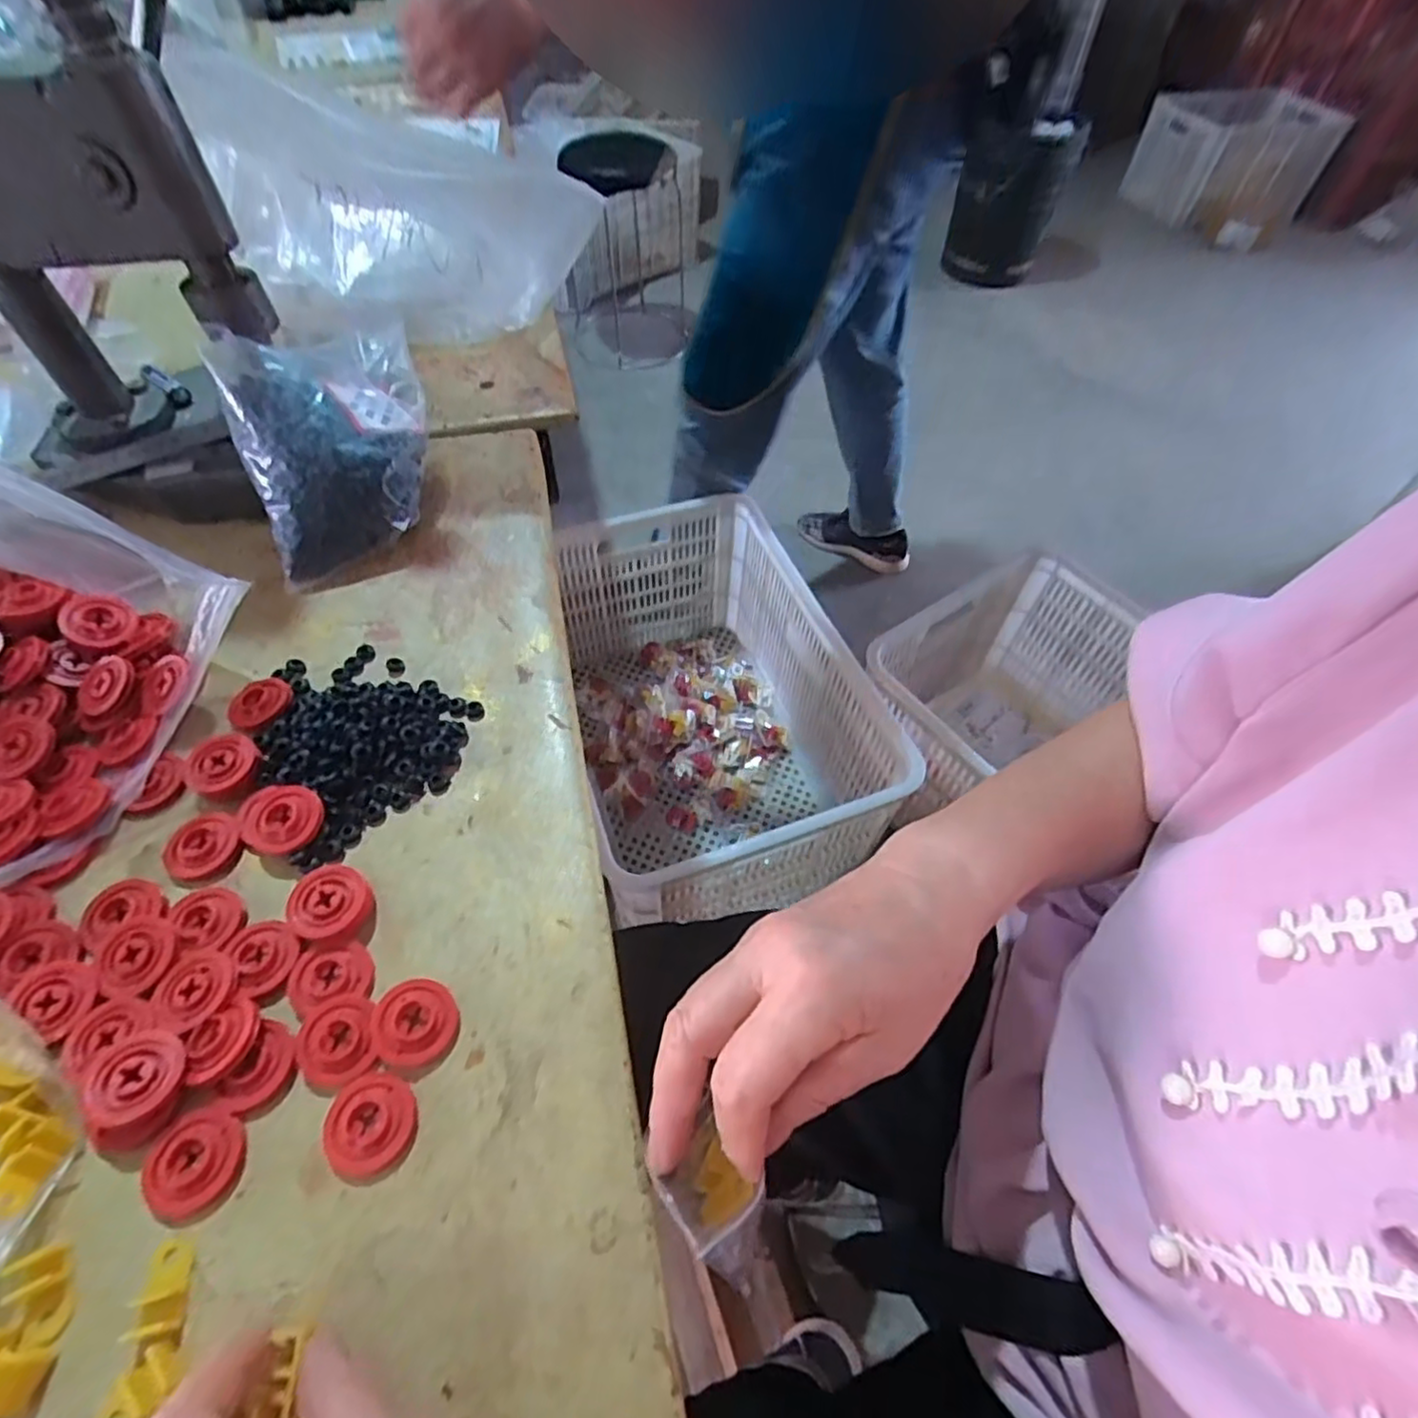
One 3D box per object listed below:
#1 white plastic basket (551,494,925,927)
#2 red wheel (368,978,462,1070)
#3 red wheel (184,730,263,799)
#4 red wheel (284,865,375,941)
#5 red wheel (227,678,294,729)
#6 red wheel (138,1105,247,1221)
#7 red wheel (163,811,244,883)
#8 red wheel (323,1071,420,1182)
[{"bbox_3d":[-0.009,0.001,1.096,0.404,0.326,0.618,-17,57,-12],"label":"white plastic basket"},{"bbox_3d":[-0.121,0.129,0.278,0.033,0.010,0.032,0,55,0],"label":"red wheel"},{"bbox_3d":[-0.246,0.027,0.341,0.038,0.009,0.034,21,57,13],"label":"red wheel"},{"bbox_3d":[-0.170,0.087,0.303,0.033,0.012,0.032,0,55,0],"label":"red wheel"},{"bbox_3d":[-0.243,-0.003,0.368,0.031,0.009,0.029,0,55,0],"label":"red wheel"},{"bbox_3d":[-0.192,0.168,0.251,0.033,0.007,0.033,0,55,0],"label":"red wheel"},{"bbox_3d":[-0.239,0.063,0.321,0.030,0.007,0.034,-9,56,-7],"label":"red wheel"},{"bbox_3d":[-0.129,0.159,0.259,0.034,0.008,0.032,0,55,0],"label":"red wheel"}]

